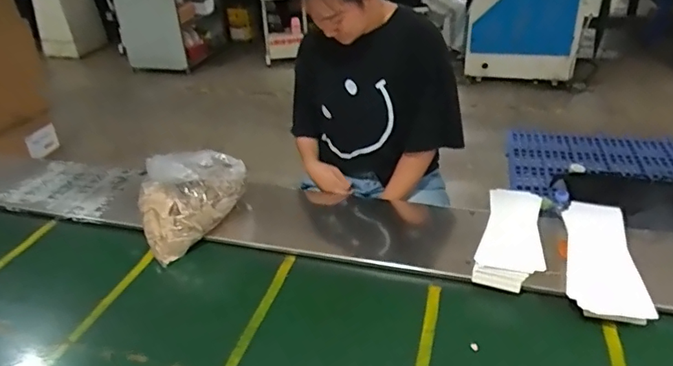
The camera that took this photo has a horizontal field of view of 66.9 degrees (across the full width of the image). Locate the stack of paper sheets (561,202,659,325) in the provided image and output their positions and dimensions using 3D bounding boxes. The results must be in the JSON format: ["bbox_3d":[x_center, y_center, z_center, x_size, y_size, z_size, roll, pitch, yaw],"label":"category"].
[{"bbox_3d":[0.589,0.161,1.146,0.150,0.024,0.377,5,32,14],"label":"stack of paper sheets"}]

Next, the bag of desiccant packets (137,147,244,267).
[{"bbox_3d":[-0.390,0.025,1.349,0.194,0.182,0.323,17,37,30],"label":"bag of desiccant packets"}]

